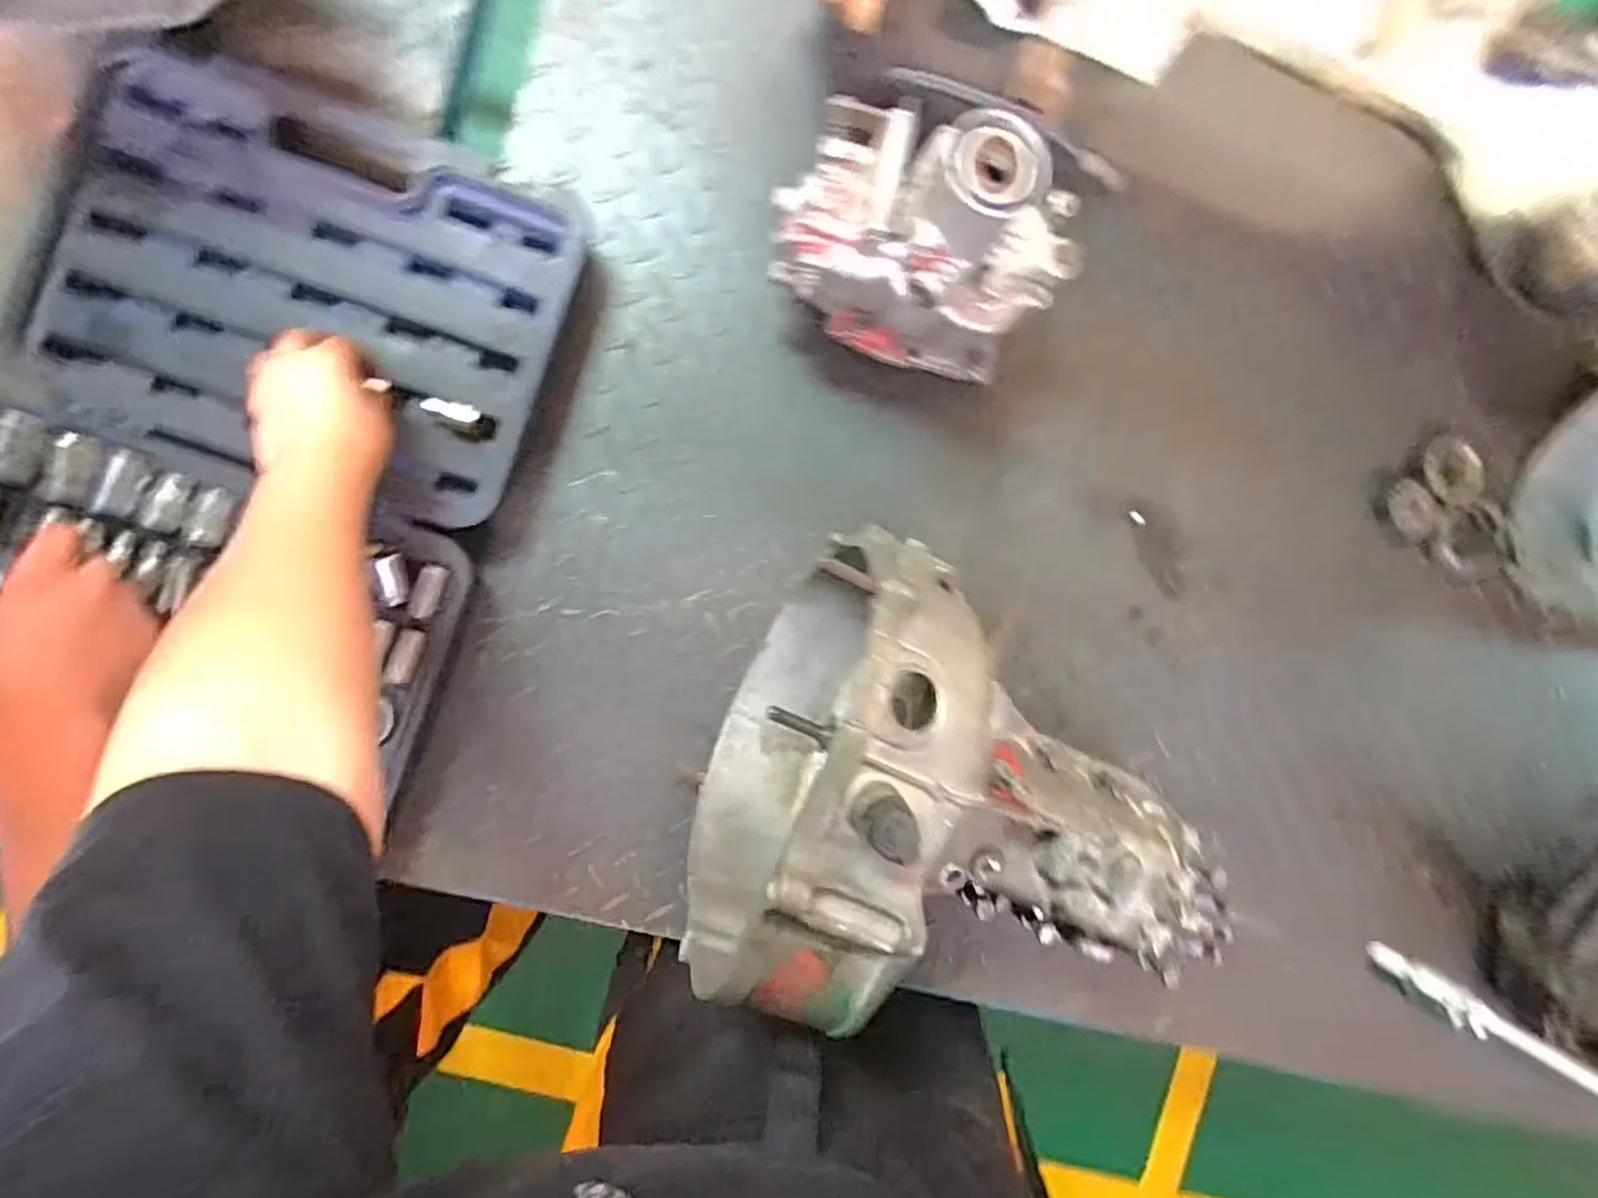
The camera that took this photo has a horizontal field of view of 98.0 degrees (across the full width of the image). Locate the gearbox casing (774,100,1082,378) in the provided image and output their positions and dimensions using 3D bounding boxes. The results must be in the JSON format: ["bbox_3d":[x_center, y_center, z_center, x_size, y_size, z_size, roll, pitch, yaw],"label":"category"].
[{"bbox_3d":[0.102,-0.275,0.525,0.215,0.185,0.139,18,88,-7],"label":"gearbox casing"}]

